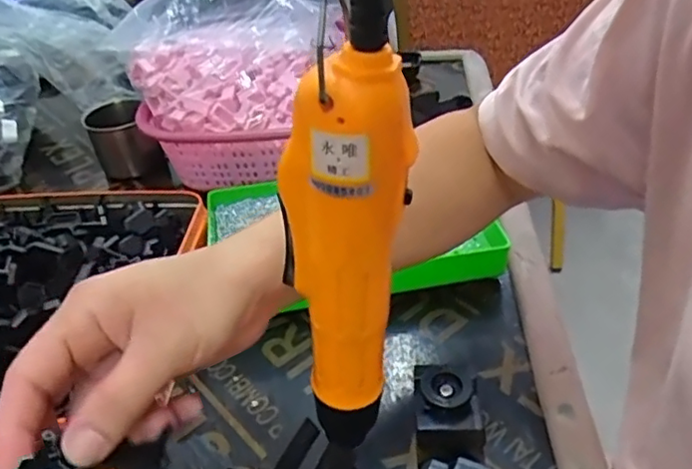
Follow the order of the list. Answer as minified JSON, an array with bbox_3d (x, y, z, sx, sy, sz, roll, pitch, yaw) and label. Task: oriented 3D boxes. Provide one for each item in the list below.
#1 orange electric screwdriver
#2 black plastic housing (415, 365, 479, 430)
[{"bbox_3d":[0.000,0.014,0.238,0.032,0.171,0.034,-26,44,-25],"label":"orange electric screwdriver"},{"bbox_3d":[0.062,0.109,0.392,0.035,0.038,0.042,-1,39,4],"label":"black plastic housing"}]

